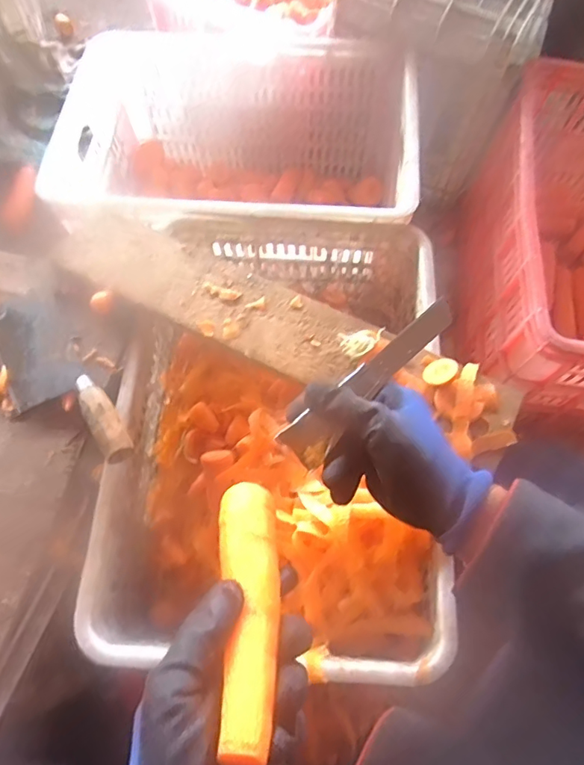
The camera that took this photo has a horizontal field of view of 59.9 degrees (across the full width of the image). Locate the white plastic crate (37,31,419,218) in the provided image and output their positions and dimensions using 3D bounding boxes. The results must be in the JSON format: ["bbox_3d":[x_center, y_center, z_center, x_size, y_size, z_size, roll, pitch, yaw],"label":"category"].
[{"bbox_3d":[-0.080,-0.341,0.845,0.535,0.272,0.399,9,67,3],"label":"white plastic crate"}]

